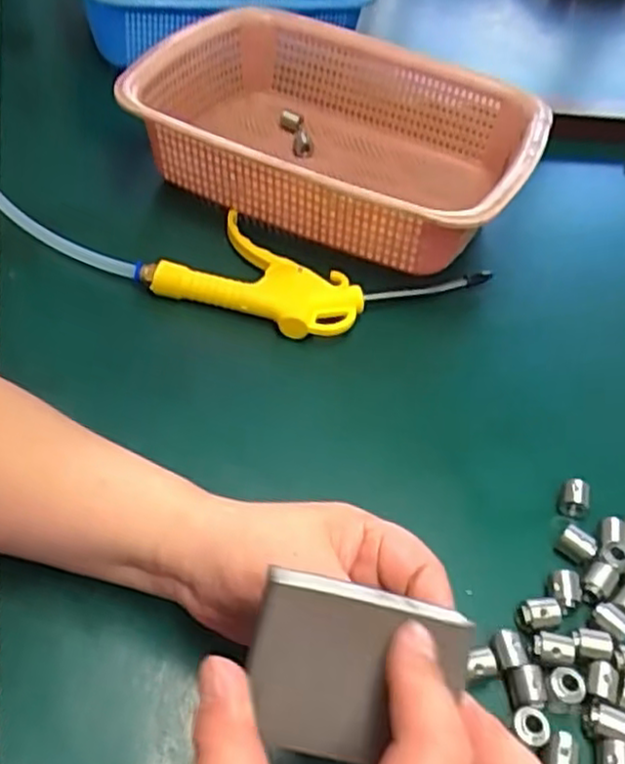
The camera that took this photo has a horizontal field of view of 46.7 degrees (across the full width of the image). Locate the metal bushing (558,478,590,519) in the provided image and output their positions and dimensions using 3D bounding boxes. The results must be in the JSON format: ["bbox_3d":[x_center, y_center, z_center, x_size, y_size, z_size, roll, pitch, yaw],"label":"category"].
[{"bbox_3d":[0.147,0.066,0.406,0.015,0.012,0.020,17,49,9],"label":"metal bushing"}]

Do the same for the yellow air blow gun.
[{"bbox_3d":[0.002,-0.068,0.508,0.213,0.028,0.103,17,49,10],"label":"yellow air blow gun"}]

